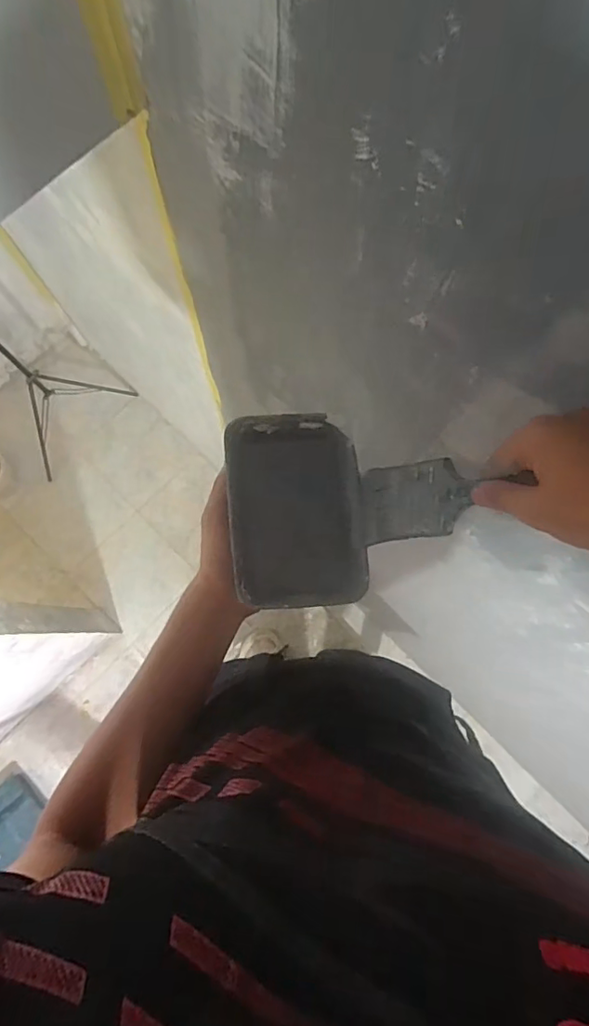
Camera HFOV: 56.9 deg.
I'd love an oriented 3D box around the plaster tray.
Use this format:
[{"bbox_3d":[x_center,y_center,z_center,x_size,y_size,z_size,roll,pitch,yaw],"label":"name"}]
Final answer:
[{"bbox_3d":[0.000,-0.002,0.504,0.119,0.052,0.173,-5,80,0],"label":"plaster tray"}]

